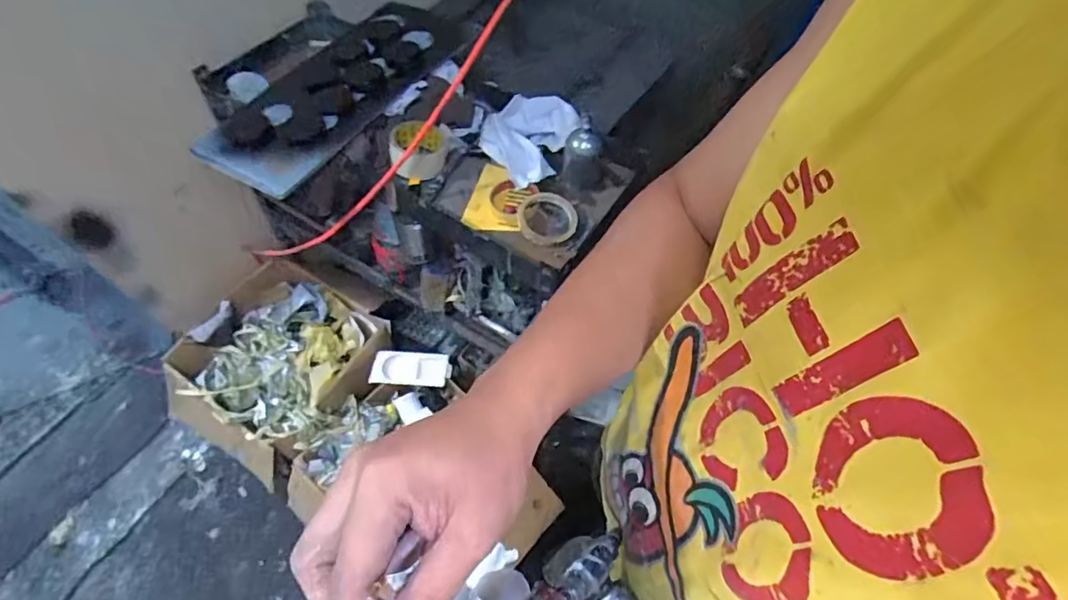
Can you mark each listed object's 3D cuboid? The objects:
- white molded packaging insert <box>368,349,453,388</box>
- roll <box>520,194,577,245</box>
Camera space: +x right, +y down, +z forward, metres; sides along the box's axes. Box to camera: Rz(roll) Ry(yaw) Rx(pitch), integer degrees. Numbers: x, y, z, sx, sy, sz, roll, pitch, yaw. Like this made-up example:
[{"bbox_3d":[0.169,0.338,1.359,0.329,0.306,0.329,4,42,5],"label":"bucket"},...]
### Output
[{"bbox_3d":[-0.276,0.155,1.238,0.175,0.022,0.075,0,77,1],"label":"white molded packaging insert"},{"bbox_3d":[0.022,-0.127,0.854,0.089,0.015,0.100,-2,60,-2],"label":"roll"}]

